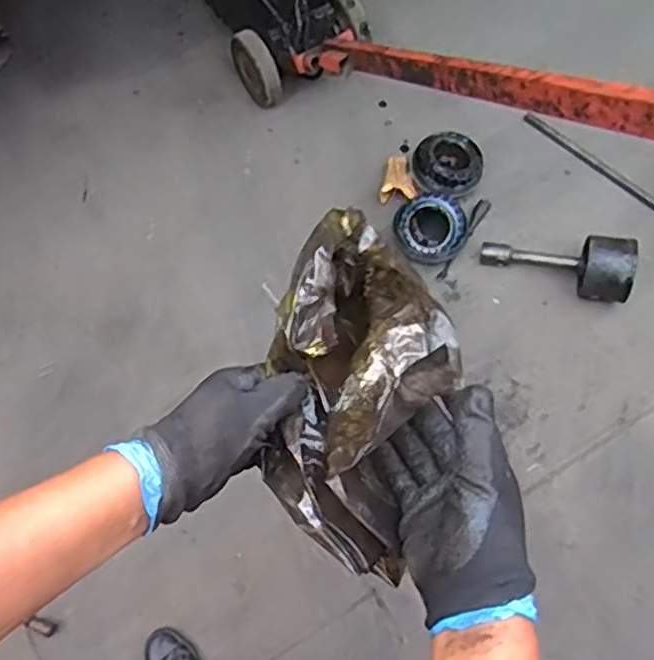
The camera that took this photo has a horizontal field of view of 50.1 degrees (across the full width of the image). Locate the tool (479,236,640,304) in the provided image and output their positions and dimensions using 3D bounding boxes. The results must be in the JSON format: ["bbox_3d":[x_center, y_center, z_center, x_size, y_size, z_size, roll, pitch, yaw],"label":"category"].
[{"bbox_3d":[0.494,-0.158,1.485,0.312,0.127,0.109,20,71,9],"label":"tool"}]

